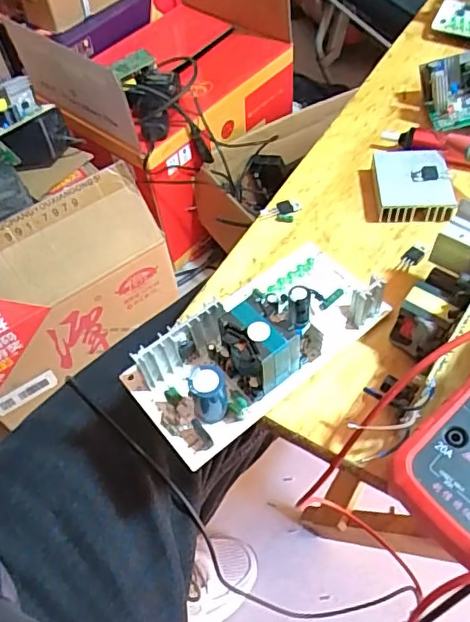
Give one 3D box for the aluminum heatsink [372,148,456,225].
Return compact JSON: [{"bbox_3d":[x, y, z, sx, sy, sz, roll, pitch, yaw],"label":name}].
[{"bbox_3d":[0.122,-0.090,0.382,0.048,0.018,0.066,3,55,7],"label":"aluminum heatsink"}]

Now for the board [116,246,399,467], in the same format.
[{"bbox_3d":[0.012,0.008,0.308,0.148,0.043,0.075,-35,59,-18],"label":"board"}]

